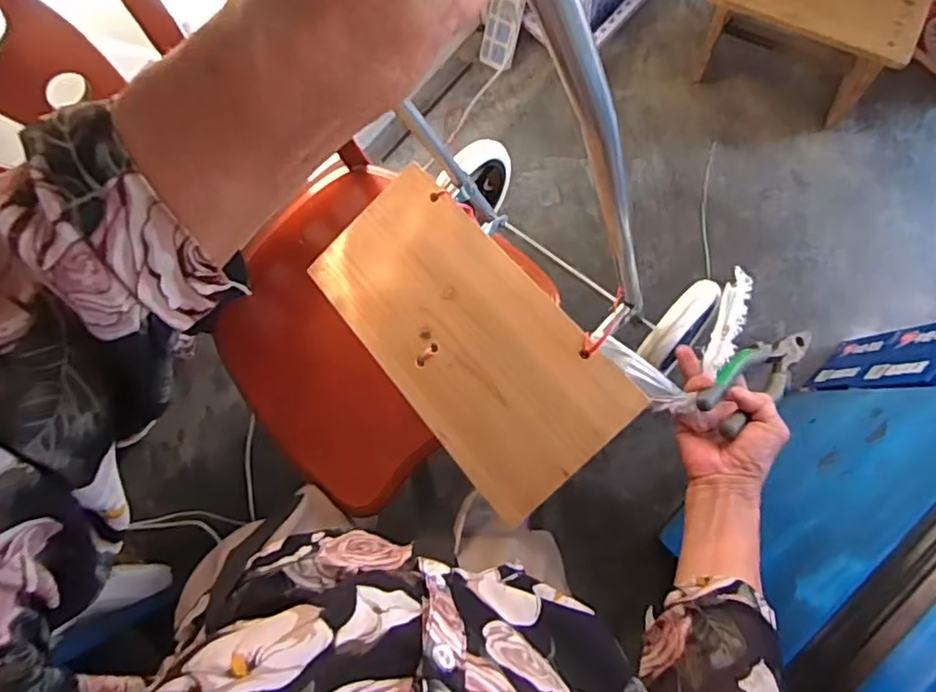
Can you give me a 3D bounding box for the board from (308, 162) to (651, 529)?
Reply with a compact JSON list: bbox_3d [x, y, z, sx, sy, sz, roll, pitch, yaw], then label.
[{"bbox_3d":[-0.005,-0.012,0.647,0.171,0.011,0.348,-44,73,7],"label":"board"}]

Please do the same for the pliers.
[{"bbox_3d":[0.284,0.023,0.618,0.199,0.015,0.055,-25,80,-37],"label":"pliers"}]

